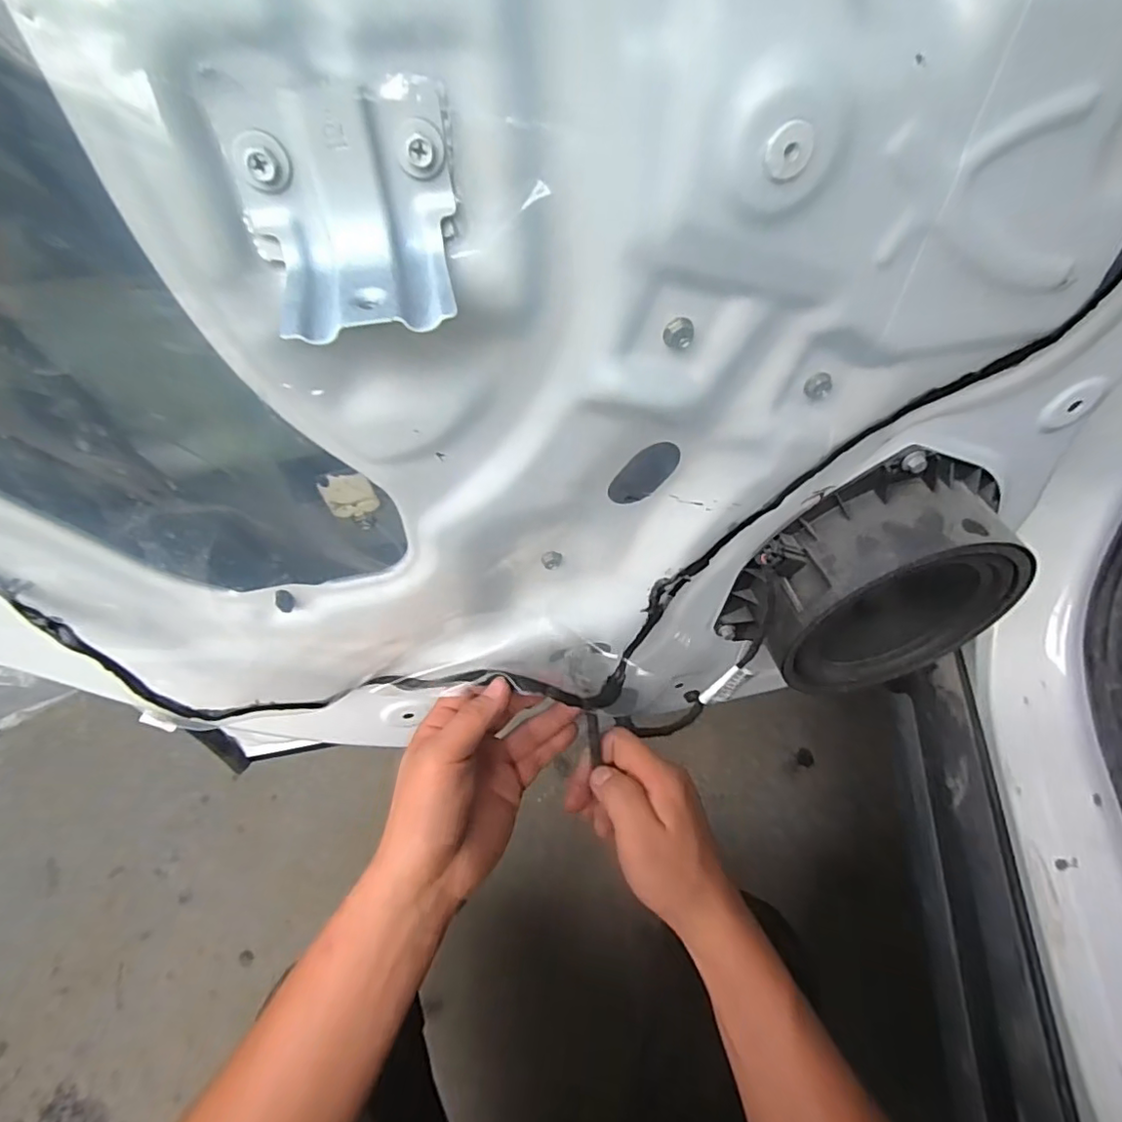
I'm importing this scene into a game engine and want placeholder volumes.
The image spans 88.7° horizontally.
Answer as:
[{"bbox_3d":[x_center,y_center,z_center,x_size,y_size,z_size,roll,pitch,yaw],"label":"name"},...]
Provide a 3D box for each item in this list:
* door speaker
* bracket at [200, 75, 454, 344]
[{"bbox_3d":[0.195,0.018,0.359,0.166,0.149,0.057,-11,49,-3],"label":"door speaker"},{"bbox_3d":[-0.061,-0.103,0.166,0.063,0.052,0.046,-13,49,-5],"label":"bracket"}]

